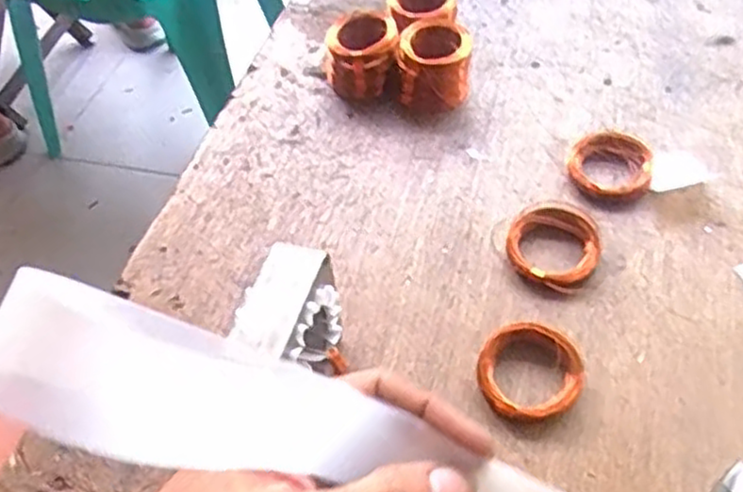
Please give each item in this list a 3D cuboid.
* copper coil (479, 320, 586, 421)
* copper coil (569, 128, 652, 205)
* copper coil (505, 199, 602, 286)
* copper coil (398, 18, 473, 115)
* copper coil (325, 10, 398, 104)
[{"bbox_3d":[0.080,0.064,0.364,0.050,0.019,0.049,-2,50,3],"label":"copper coil"},{"bbox_3d":[0.147,-0.049,0.449,0.050,0.019,0.044,14,53,16],"label":"copper coil"},{"bbox_3d":[0.103,-0.003,0.416,0.050,0.012,0.058,5,51,9],"label":"copper coil"},{"bbox_3d":[0.045,-0.124,0.508,0.047,0.040,0.058,2,50,7],"label":"copper coil"},{"bbox_3d":[-0.007,-0.135,0.518,0.050,0.043,0.050,-11,50,-5],"label":"copper coil"}]

